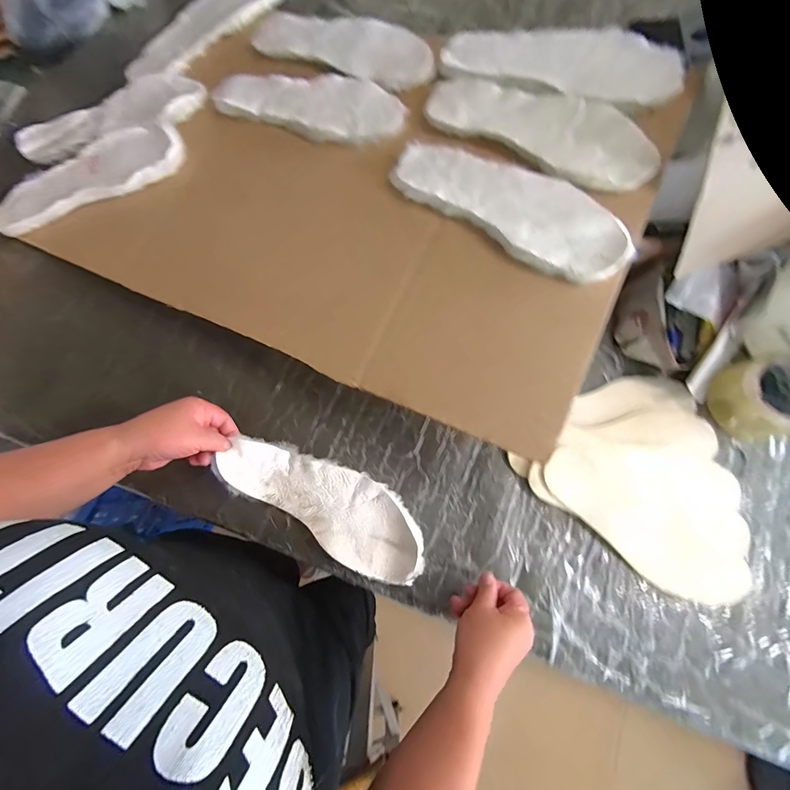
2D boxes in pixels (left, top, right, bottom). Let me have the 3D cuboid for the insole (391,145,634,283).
[{"bbox_3d":[0.129,-0.221,0.425,0.281,0.016,0.098,37,84,16],"label":"insole"}]

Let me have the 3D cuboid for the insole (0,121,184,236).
[{"bbox_3d":[-0.431,-0.315,0.524,0.263,0.021,0.088,-22,80,0],"label":"insole"}]

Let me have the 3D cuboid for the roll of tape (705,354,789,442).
[{"bbox_3d":[0.476,0.004,0.480,0.083,0.089,0.103,-15,76,-5],"label":"roll of tape"}]

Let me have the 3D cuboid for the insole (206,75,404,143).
[{"bbox_3d":[-0.125,-0.403,0.517,0.296,0.022,0.101,17,76,15],"label":"insole"}]

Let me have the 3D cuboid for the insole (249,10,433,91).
[{"bbox_3d":[-0.072,-0.497,0.527,0.277,0.017,0.081,24,95,13],"label":"insole"}]

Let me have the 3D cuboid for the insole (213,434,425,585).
[{"bbox_3d":[-0.085,0.130,0.454,0.264,0.023,0.096,28,76,5],"label":"insole"}]

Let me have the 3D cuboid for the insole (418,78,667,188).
[{"bbox_3d":[0.166,-0.318,0.440,0.276,0.015,0.103,29,85,14],"label":"insole"}]

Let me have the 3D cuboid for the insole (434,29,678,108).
[{"bbox_3d":[0.196,-0.408,0.451,0.276,0.013,0.094,22,86,13],"label":"insole"}]

